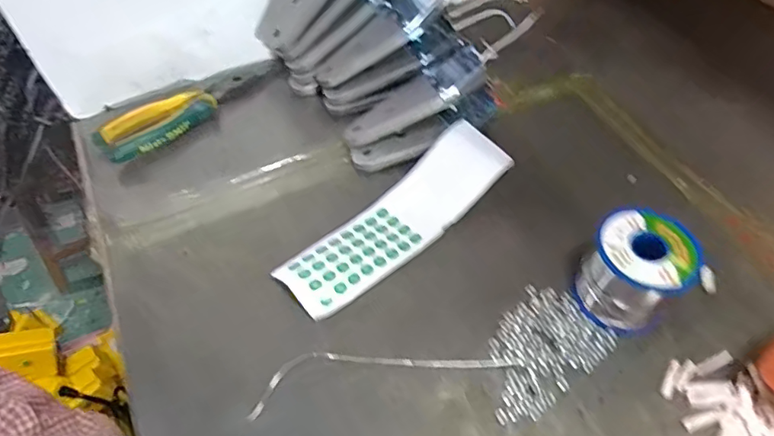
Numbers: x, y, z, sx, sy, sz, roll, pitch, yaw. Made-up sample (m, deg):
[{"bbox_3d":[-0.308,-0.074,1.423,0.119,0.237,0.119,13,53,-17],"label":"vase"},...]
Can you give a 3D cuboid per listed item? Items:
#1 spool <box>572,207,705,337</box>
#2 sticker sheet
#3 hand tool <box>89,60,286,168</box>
[{"bbox_3d":[0.176,0.037,0.365,0.065,0.063,0.062,-1,52,1],"label":"spool"},{"bbox_3d":[0.009,-0.002,0.420,0.207,0.032,0.063,-36,59,-24],"label":"sticker sheet"},{"bbox_3d":[-0.197,-0.117,0.527,0.057,0.030,0.196,35,60,25],"label":"hand tool"}]

